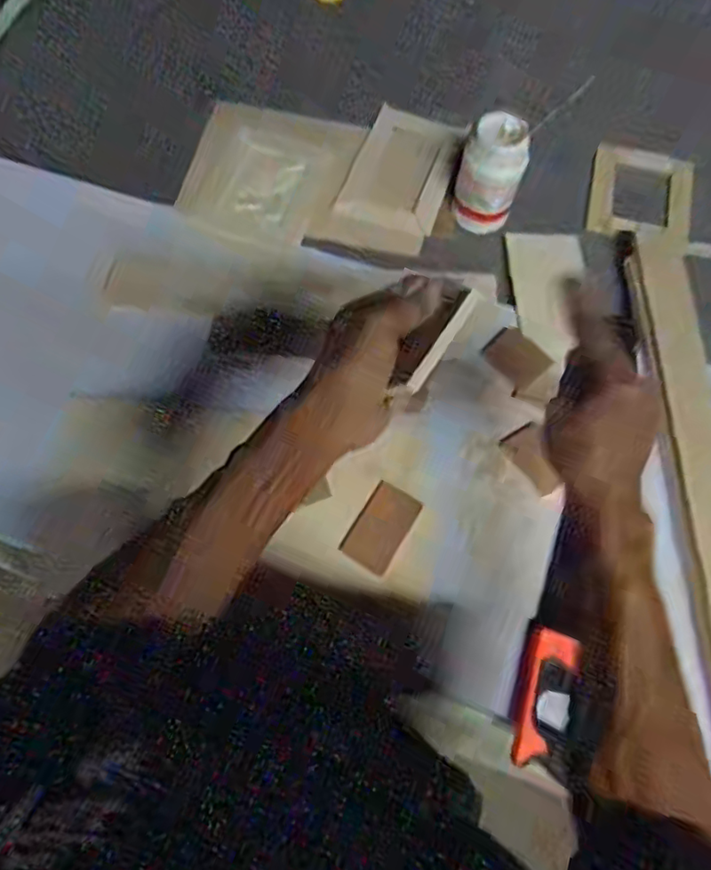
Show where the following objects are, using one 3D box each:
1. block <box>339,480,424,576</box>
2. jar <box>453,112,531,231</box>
[{"bbox_3d":[0.028,0.097,0.593,0.053,0.011,0.087,30,71,9],"label":"block"},{"bbox_3d":[0.170,-0.326,0.715,0.077,0.124,0.070,1,70,-2],"label":"jar"}]

